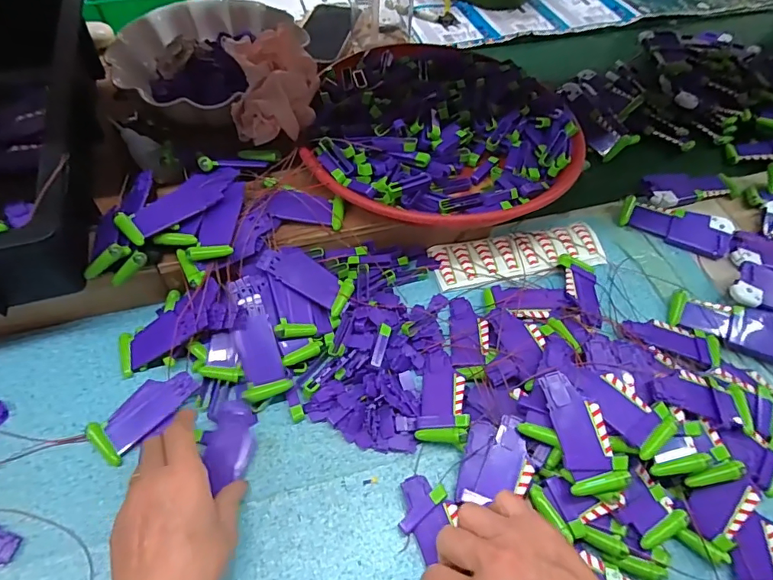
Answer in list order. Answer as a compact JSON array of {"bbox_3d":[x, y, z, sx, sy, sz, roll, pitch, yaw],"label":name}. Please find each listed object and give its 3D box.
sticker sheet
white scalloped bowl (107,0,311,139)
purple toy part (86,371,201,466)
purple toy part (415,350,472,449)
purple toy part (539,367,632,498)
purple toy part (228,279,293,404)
[{"bbox_3d":[0.147,-0.041,0.520,0.192,0.010,0.057,-9,56,-9],"label":"sticker sheet"},{"bbox_3d":[-0.204,-0.280,0.568,0.202,0.084,0.202,1,55,-2],"label":"white scalloped bowl"},{"bbox_3d":[-0.208,0.104,0.400,0.090,0.010,0.041,-38,65,-16],"label":"purple toy part"},{"bbox_3d":[0.053,0.097,0.419,0.043,0.015,0.086,-3,49,17],"label":"purple toy part"},{"bbox_3d":[0.151,0.107,0.357,0.041,0.007,0.090,-12,66,5],"label":"purple toy part"},{"bbox_3d":[-0.116,0.041,0.412,0.037,0.012,0.108,-14,79,-12],"label":"purple toy part"}]

